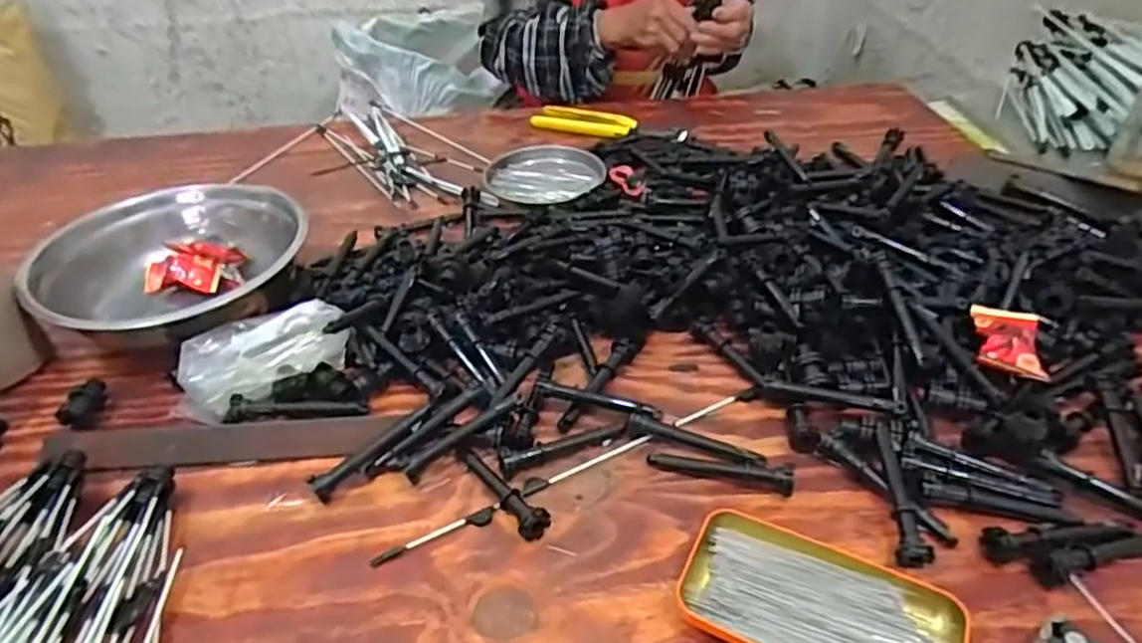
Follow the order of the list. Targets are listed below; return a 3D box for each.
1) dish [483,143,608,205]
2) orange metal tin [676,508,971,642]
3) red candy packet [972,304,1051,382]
[{"bbox_3d":[-0.029,-0.169,0.776,0.132,0.015,0.109,8,40,12],"label":"dish"},{"bbox_3d":[0.135,0.154,0.377,0.141,0.017,0.079,17,43,22],"label":"orange metal tin"},{"bbox_3d":[0.322,0.014,0.508,0.043,0.015,0.074,10,41,15],"label":"red candy packet"}]

